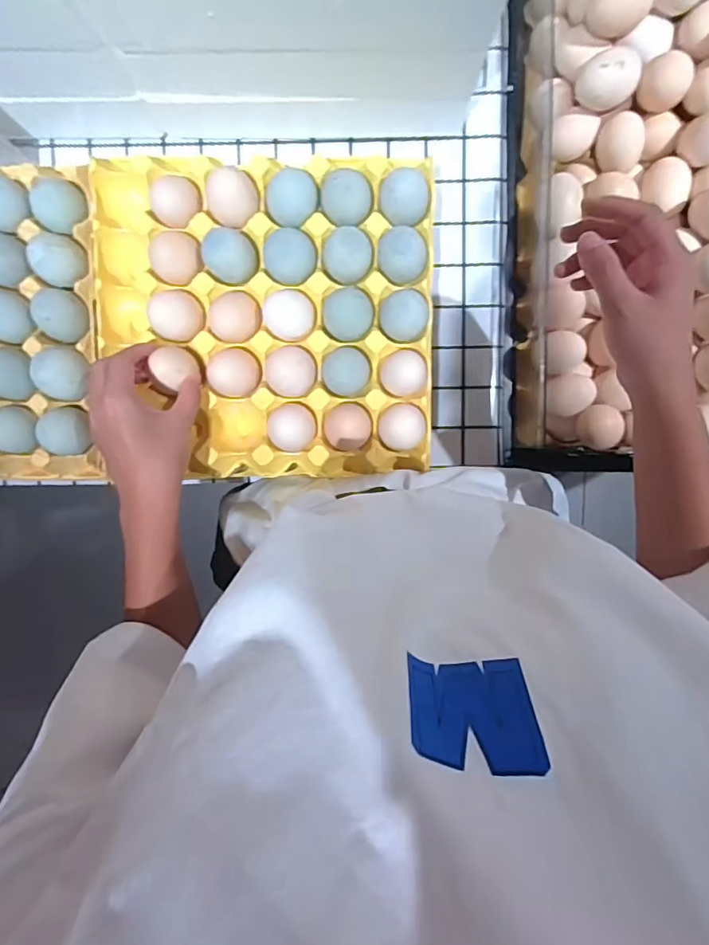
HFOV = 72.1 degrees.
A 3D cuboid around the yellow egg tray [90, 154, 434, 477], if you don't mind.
[{"bbox_3d":[-0.079,-0.134,0.437,0.291,0.052,0.269,-1,95,0],"label":"yellow egg tray"}]

